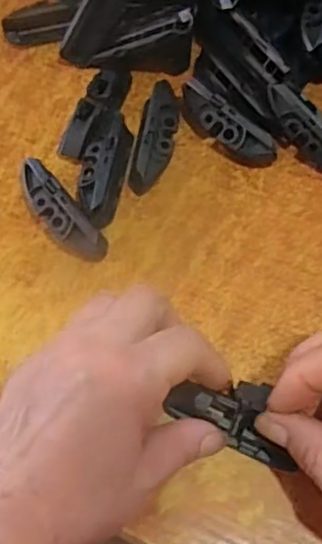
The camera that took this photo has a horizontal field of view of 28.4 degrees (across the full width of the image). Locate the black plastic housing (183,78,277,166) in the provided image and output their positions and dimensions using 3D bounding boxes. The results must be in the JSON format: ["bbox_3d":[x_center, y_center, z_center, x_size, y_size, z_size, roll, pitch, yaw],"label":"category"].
[{"bbox_3d":[0.038,-0.088,0.386,0.069,0.026,0.017,39,71,15],"label":"black plastic housing"}]

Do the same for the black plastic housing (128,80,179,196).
[{"bbox_3d":[-0.002,-0.082,0.385,0.021,0.021,0.070,15,67,6],"label":"black plastic housing"}]

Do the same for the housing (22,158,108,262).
[{"bbox_3d":[-0.056,-0.032,0.360,0.022,0.025,0.070,-40,72,-16],"label":"housing"}]

